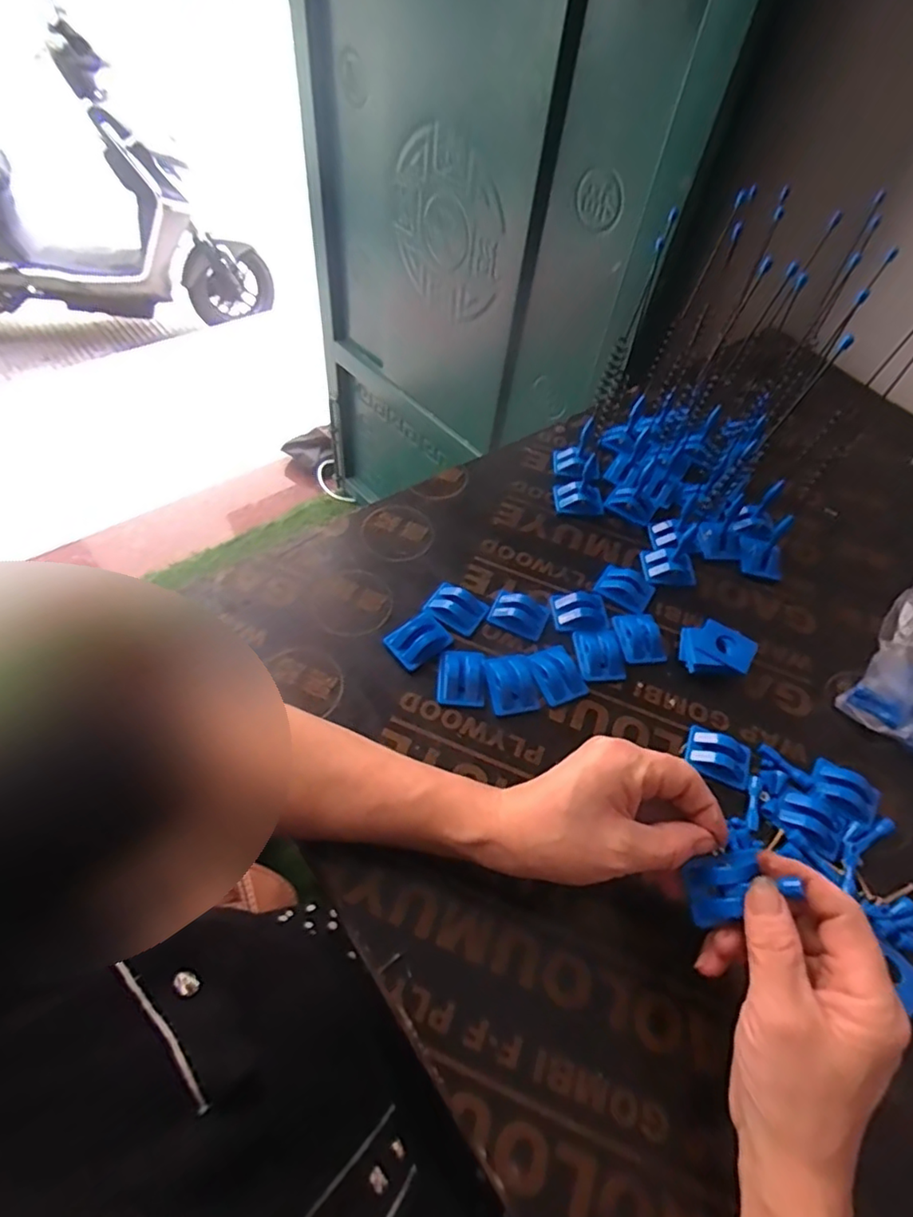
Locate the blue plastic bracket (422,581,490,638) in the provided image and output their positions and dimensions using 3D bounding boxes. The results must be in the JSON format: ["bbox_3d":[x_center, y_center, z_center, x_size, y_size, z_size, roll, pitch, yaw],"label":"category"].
[{"bbox_3d":[0.000,0.000,0.468,0.044,0.007,0.036,30,58,15],"label":"blue plastic bracket"}]

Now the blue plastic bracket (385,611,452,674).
[{"bbox_3d":[-0.028,0.022,0.446,0.044,0.016,0.035,-32,64,-24],"label":"blue plastic bracket"}]

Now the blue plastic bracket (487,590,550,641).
[{"bbox_3d":[0.050,0.005,0.470,0.043,0.007,0.035,26,57,12],"label":"blue plastic bracket"}]

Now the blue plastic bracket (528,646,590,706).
[{"bbox_3d":[0.076,0.049,0.445,0.035,0.009,0.042,-17,59,-17],"label":"blue plastic bracket"}]

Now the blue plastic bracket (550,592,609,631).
[{"bbox_3d":[0.099,0.002,0.473,0.044,0.009,0.033,-1,55,-6],"label":"blue plastic bracket"}]

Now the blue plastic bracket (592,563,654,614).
[{"bbox_3d":[0.142,-0.018,0.498,0.045,0.008,0.040,32,59,16],"label":"blue plastic bracket"}]

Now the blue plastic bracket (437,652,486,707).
[{"bbox_3d":[0.004,0.051,0.434,0.034,0.011,0.042,5,55,-2],"label":"blue plastic bracket"}]

